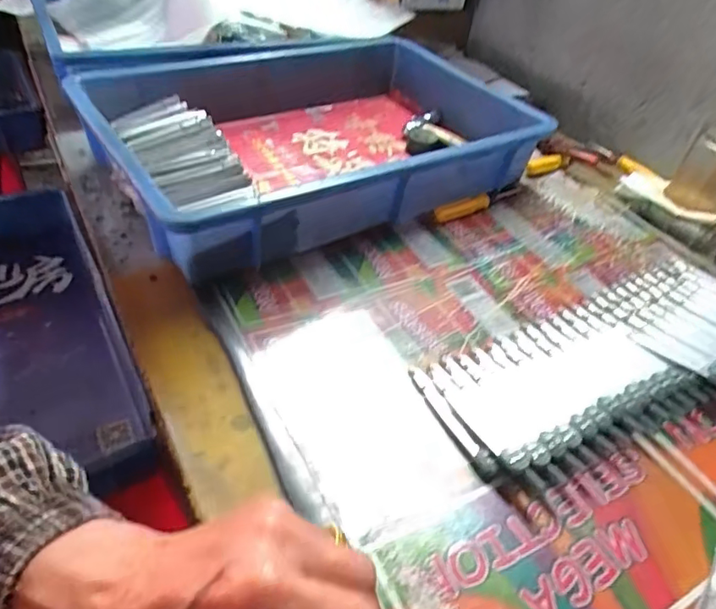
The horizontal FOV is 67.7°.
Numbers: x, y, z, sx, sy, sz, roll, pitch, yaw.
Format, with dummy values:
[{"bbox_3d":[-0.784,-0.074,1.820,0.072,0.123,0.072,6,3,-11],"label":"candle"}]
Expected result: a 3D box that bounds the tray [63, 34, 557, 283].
[{"bbox_3d":[-0.038,-0.189,0.577,0.441,0.085,0.300,-23,51,-27],"label":"tray"}]

